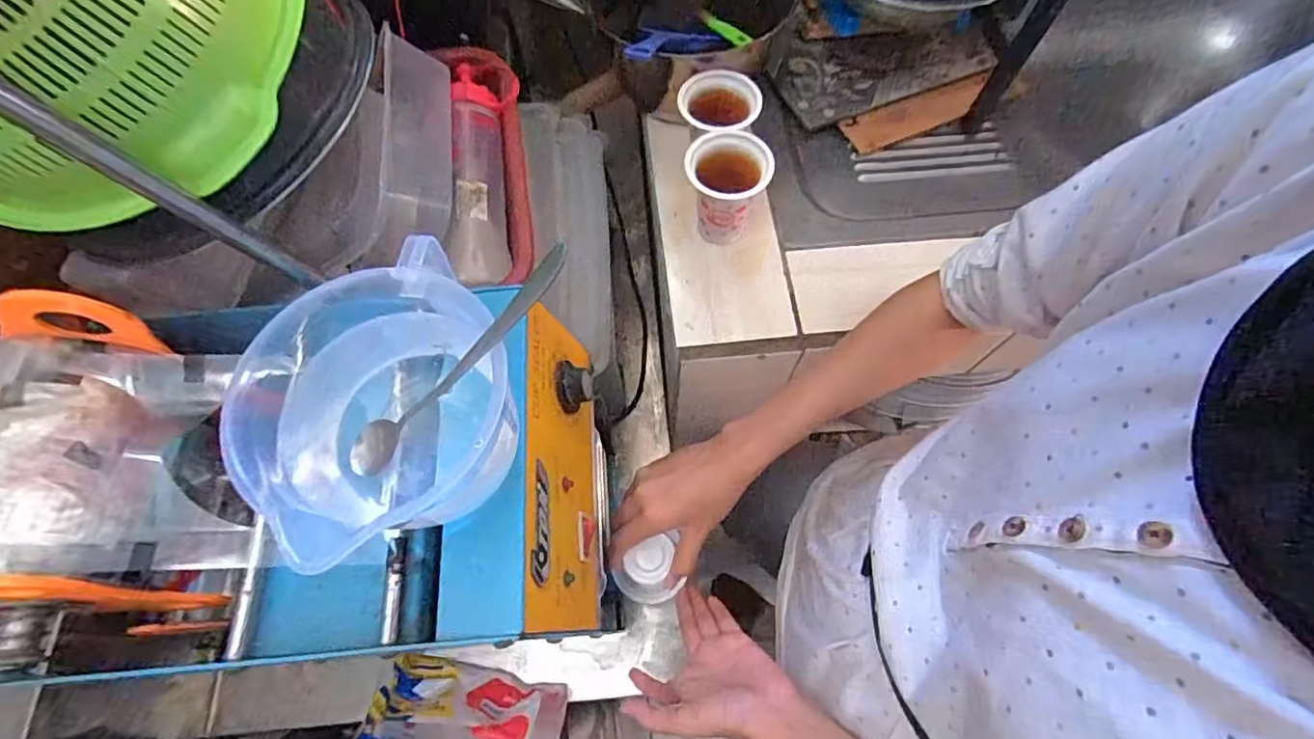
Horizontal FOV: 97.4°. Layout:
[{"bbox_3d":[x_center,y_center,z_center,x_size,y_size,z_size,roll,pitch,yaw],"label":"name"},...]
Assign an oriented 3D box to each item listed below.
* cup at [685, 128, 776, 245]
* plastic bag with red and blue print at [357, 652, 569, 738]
[{"bbox_3d":[0.059,-0.153,0.499,0.067,0.093,0.067,0,66,1],"label":"cup"},{"bbox_3d":[-0.175,0.316,0.503,0.171,0.068,0.108,7,66,4],"label":"plastic bag with red and blue print"}]

